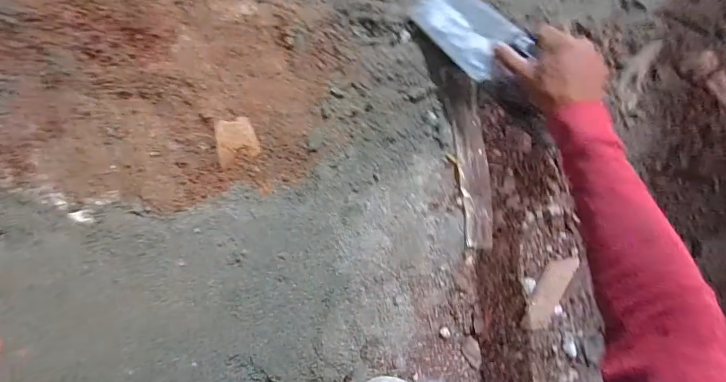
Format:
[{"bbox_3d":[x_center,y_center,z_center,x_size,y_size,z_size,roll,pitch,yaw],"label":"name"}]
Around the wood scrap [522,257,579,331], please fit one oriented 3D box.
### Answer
[{"bbox_3d":[0.293,0.160,0.617,0.042,0.007,0.128,27,89,-1],"label":"wood scrap"}]

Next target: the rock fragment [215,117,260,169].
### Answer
[{"bbox_3d":[-0.190,-0.075,0.595,0.058,0.010,0.069,-12,90,-1],"label":"rock fragment"}]

